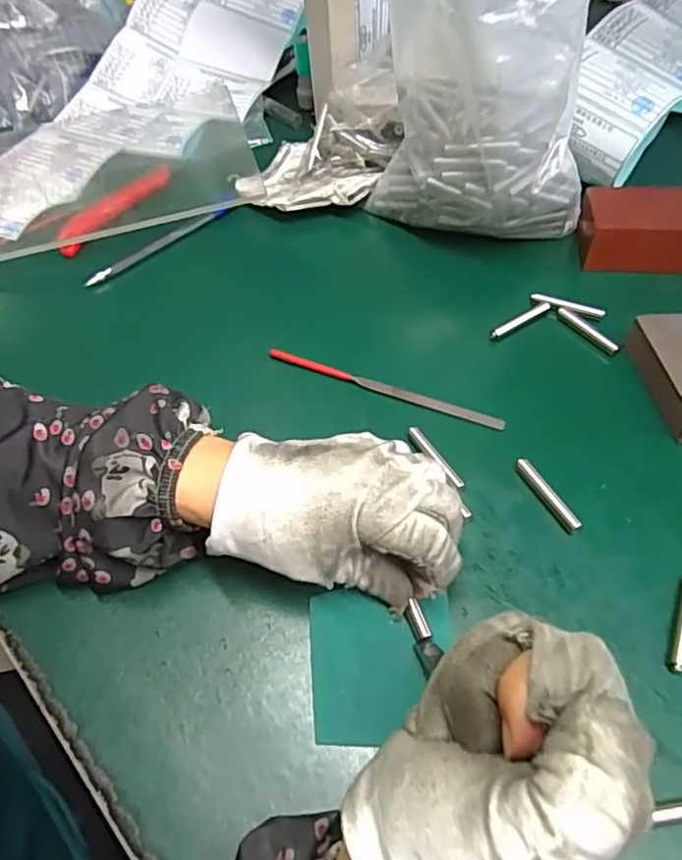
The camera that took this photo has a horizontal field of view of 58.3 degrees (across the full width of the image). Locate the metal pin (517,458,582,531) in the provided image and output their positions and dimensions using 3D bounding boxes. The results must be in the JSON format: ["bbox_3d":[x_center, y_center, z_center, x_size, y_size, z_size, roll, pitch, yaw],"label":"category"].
[{"bbox_3d":[0.111,0.035,0.331,0.007,0.009,0.048,-23,54,-15],"label":"metal pin"}]

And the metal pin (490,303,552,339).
[{"bbox_3d":[0.121,-0.073,0.410,0.049,0.007,0.007,-30,58,-17],"label":"metal pin"}]

